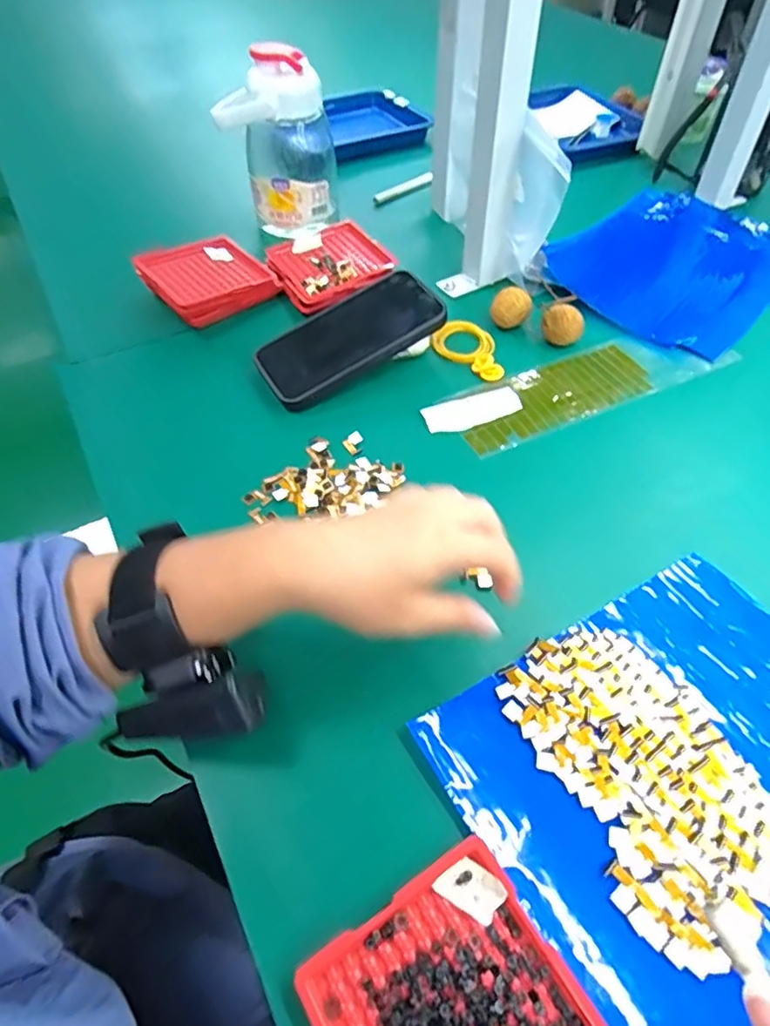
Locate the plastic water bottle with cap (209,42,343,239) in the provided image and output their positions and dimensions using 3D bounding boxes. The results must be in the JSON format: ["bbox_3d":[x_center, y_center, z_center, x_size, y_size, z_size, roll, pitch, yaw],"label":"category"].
[{"bbox_3d":[-0.107,-0.378,0.609,0.111,0.151,0.081,-6,52,-4],"label":"plastic water bottle with cap"}]

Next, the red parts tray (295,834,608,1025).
[{"bbox_3d":[0.030,0.209,0.242,0.099,0.011,0.099,-27,57,-19],"label":"red parts tray"}]

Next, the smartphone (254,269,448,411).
[{"bbox_3d":[-0.030,-0.150,0.501,0.156,0.012,0.082,-32,57,-5],"label":"smartphone"}]

